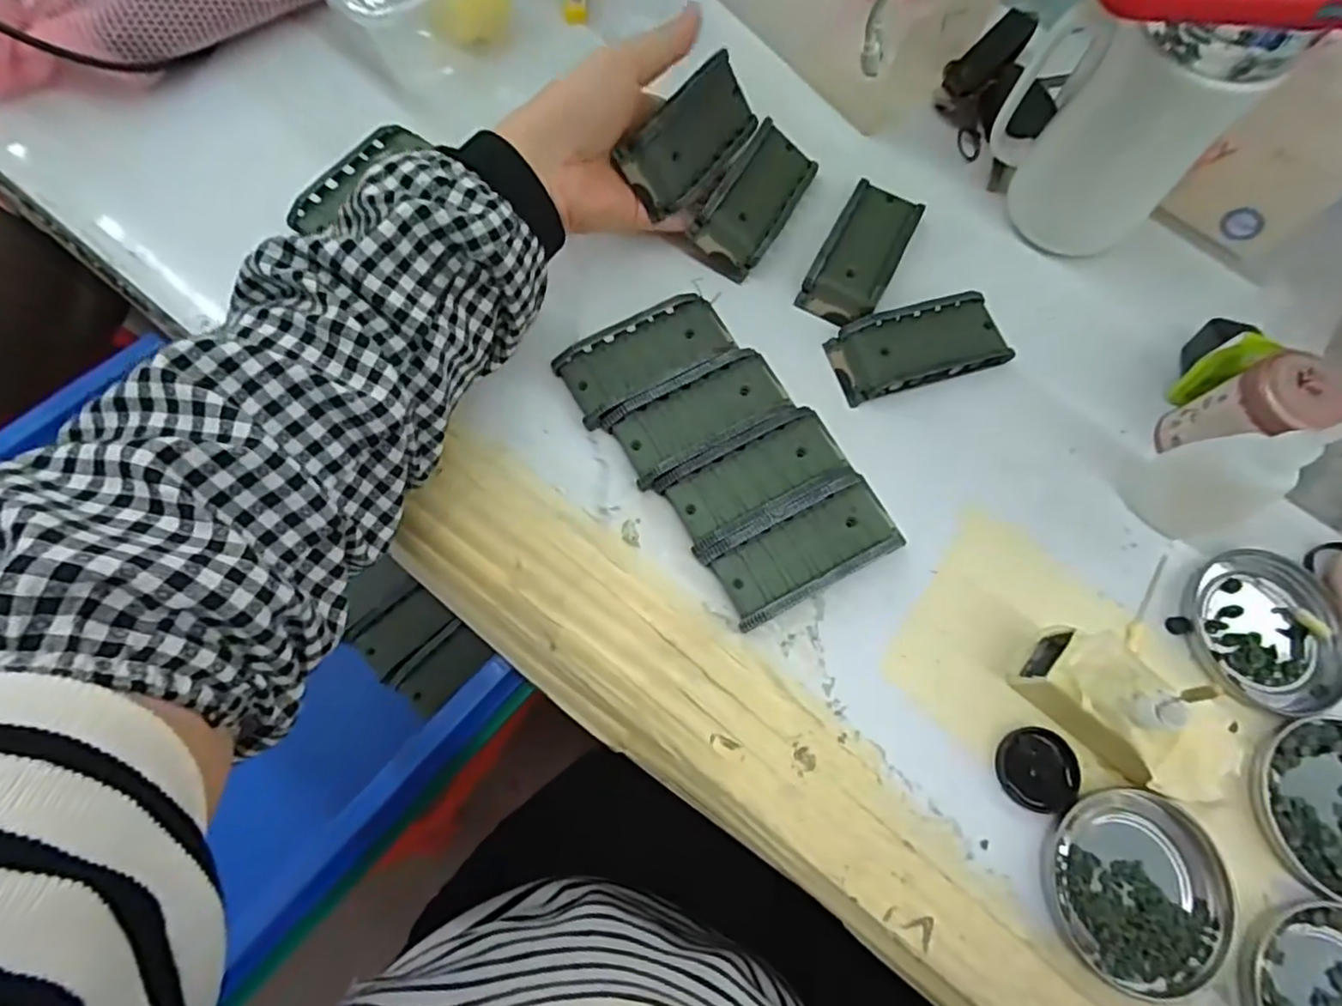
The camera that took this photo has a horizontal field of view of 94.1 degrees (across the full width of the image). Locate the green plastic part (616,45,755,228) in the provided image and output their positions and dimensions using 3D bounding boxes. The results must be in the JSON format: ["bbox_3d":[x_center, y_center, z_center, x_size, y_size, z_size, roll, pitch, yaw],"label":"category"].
[{"bbox_3d":[0.013,-0.205,0.347,0.096,0.014,0.042,-52,122,-19],"label":"green plastic part"}]

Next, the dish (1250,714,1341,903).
[{"bbox_3d":[0.310,0.140,0.289,0.079,0.007,0.076,8,71,0],"label":"dish"}]

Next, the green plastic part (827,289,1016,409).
[{"bbox_3d":[0.140,-0.087,0.352,0.096,0.017,0.046,-17,73,-8],"label":"green plastic part"}]

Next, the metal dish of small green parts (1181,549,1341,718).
[{"bbox_3d":[0.300,0.065,0.315,0.077,0.010,0.079,1,71,-2],"label":"metal dish of small green parts"}]

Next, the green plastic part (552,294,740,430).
[{"bbox_3d":[-0.012,-0.080,0.340,0.095,0.017,0.047,-27,75,-11],"label":"green plastic part"}]

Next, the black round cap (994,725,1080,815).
[{"bbox_3d":[0.169,0.123,0.288,0.034,0.007,0.035,1,71,-2],"label":"black round cap"}]

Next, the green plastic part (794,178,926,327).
[{"bbox_3d":[0.114,-0.149,0.371,0.043,0.016,0.096,28,73,7],"label":"green plastic part"}]

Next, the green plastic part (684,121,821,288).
[{"bbox_3d":[0.050,-0.180,0.367,0.044,0.027,0.093,38,74,-24],"label":"green plastic part"}]

